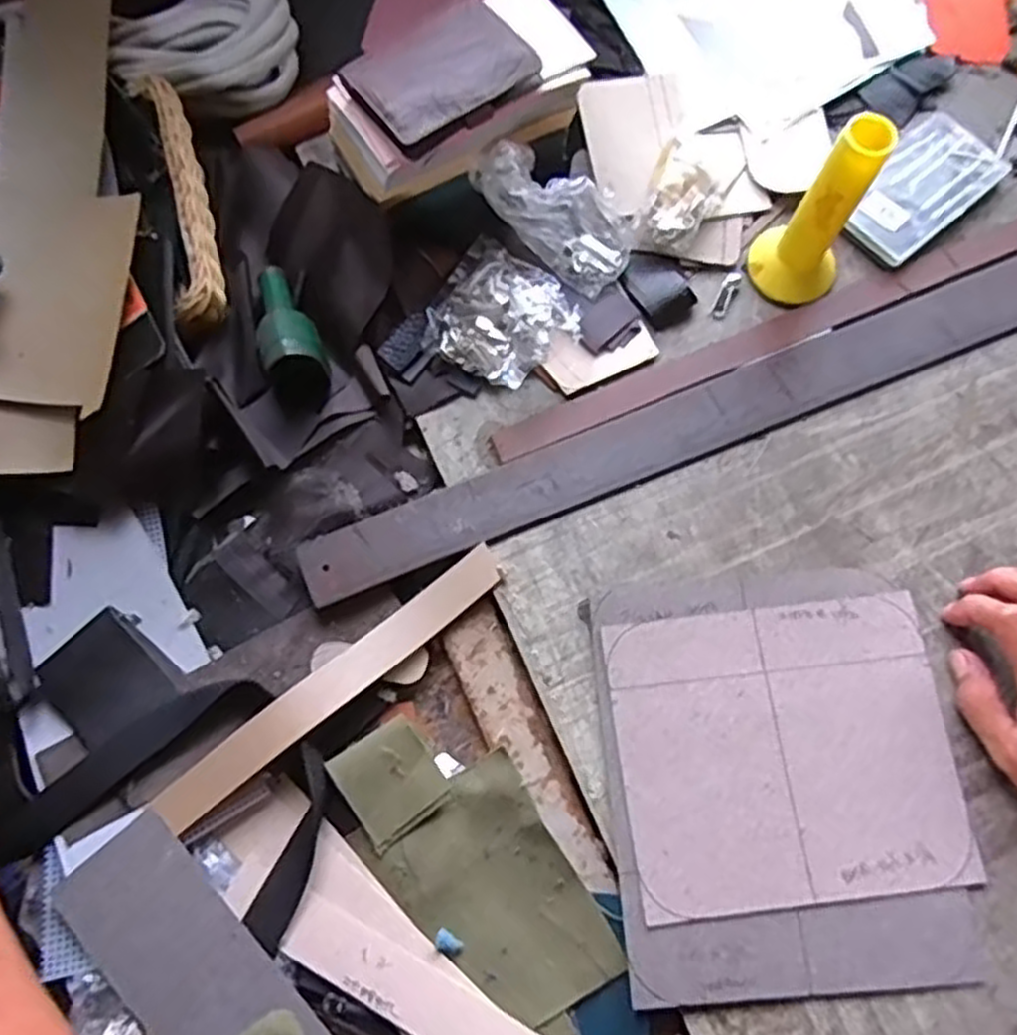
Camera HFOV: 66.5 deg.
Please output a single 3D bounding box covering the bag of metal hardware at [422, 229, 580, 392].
[{"bbox_3d":[-0.004,-0.133,0.509,0.094,0.026,0.084,34,76,10],"label":"bag of metal hardware"}]

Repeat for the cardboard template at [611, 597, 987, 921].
[{"bbox_3d":[0.159,0.132,0.443,0.185,0.006,0.161,-6,72,-2],"label":"cardboard template"}]

